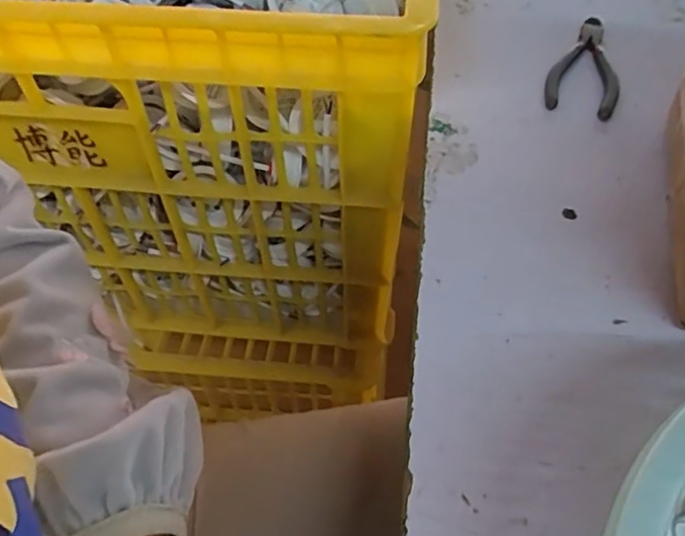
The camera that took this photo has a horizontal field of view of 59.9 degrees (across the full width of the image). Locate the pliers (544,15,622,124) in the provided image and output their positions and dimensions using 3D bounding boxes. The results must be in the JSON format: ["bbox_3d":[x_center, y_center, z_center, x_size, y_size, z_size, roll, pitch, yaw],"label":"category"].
[{"bbox_3d":[0.186,-0.156,0.455,0.049,0.013,0.122,14,54,13],"label":"pliers"}]

